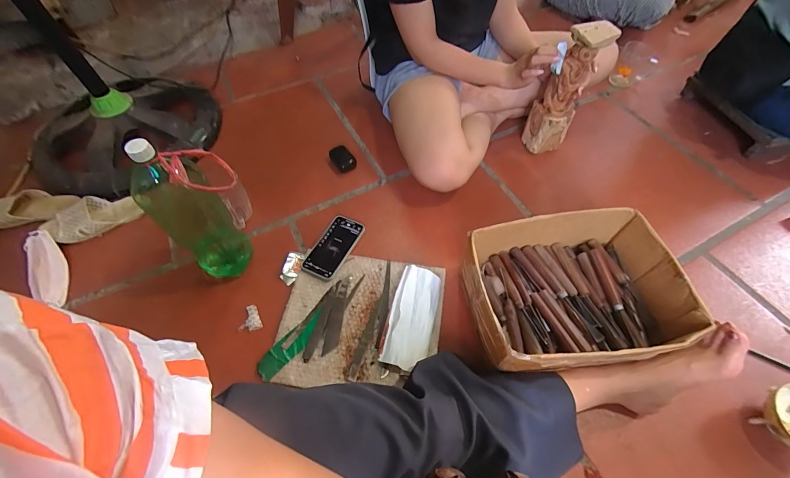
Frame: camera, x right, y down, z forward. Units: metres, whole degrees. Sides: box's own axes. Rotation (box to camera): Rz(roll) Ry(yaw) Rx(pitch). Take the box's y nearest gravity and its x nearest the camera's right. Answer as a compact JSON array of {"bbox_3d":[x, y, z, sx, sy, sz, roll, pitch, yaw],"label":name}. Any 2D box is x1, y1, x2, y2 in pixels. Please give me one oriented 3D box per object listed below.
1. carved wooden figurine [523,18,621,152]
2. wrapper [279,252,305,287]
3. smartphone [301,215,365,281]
[{"bbox_3d":[0.394,-0.334,0.797,0.101,0.306,0.058,8,59,8],"label":"carved wooden figurine"},{"bbox_3d":[-0.226,0.061,0.735,0.038,0.009,0.078,9,59,8],"label":"wrapper"},{"bbox_3d":[-0.137,0.017,0.759,0.080,0.018,0.162,23,62,16],"label":"smartphone"}]

